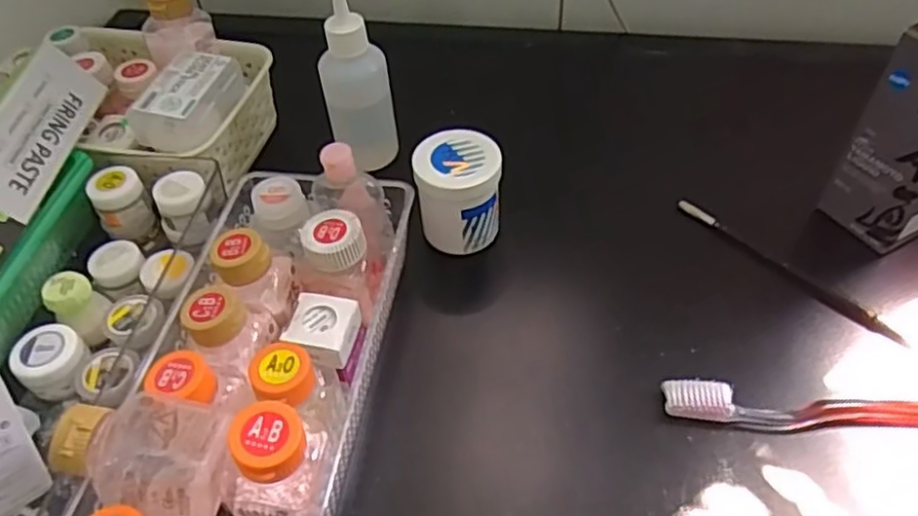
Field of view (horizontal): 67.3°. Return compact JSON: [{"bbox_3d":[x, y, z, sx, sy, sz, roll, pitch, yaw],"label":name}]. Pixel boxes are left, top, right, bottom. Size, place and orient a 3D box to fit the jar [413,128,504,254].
[{"bbox_3d":[0.001,-0.043,0.458,0.053,0.065,0.048,0,48,5],"label":"jar"}]

